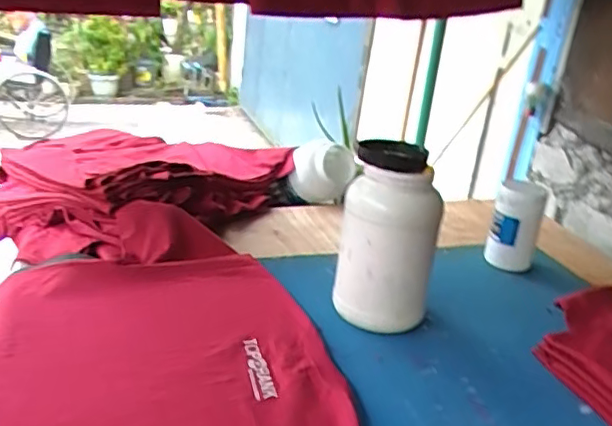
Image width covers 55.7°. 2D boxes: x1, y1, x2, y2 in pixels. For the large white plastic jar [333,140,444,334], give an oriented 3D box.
[{"bbox_3d":[0.131,0.036,0.948,0.150,0.267,0.156,8,21,3],"label":"large white plastic jar"}]

